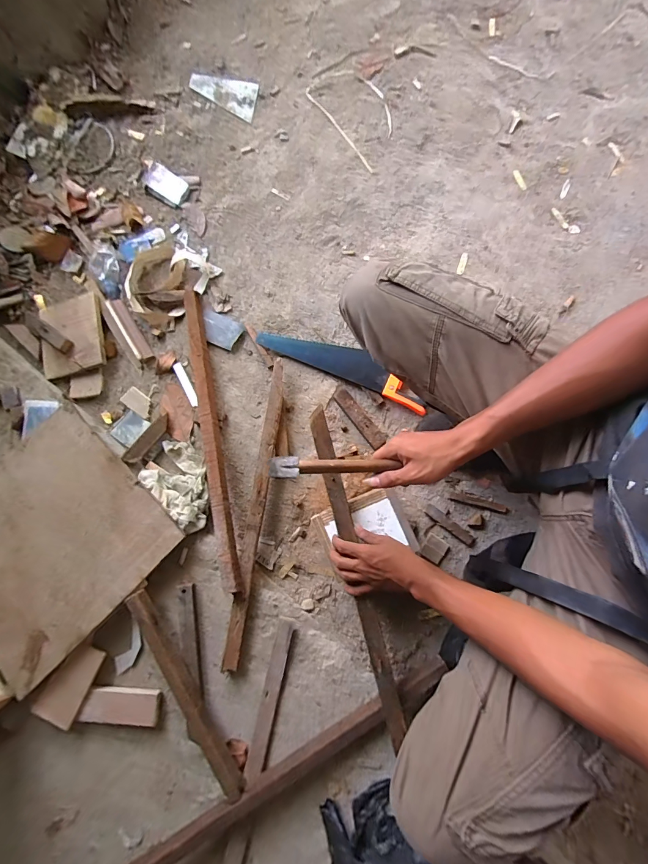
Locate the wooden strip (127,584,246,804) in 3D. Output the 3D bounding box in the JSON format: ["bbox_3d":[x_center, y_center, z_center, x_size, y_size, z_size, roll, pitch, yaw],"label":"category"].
[{"bbox_3d":[-0.236,0.434,0.601,0.032,0.042,0.358,-32,80,-6],"label":"wooden strip"}]

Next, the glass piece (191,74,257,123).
[{"bbox_3d":[-0.250,-0.899,0.934,0.195,0.007,0.099,33,83,3],"label":"glass piece"}]

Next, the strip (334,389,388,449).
[{"bbox_3d":[0.075,-0.031,0.761,0.034,0.018,0.145,-37,81,-6],"label":"strip"}]

